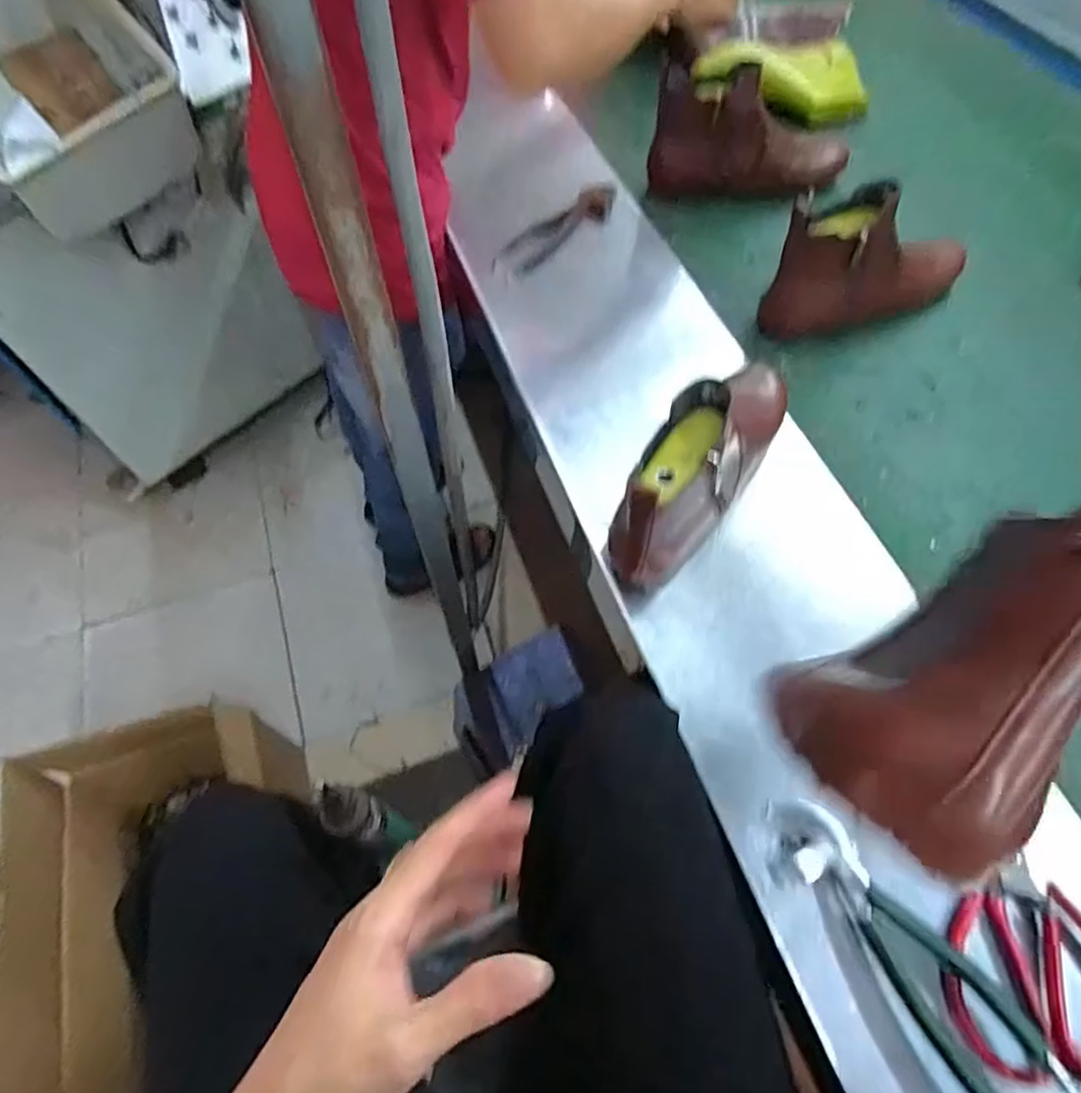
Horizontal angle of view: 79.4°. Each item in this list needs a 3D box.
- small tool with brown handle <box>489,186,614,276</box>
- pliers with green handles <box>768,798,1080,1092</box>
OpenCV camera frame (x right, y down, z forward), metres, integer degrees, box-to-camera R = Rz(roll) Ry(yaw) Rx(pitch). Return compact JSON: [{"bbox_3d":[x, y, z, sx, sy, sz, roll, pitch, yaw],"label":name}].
[{"bbox_3d":[0.021,-0.378,0.771,0.187,0.014,0.048,-41,68,-19],"label":"small tool with brown handle"},{"bbox_3d":[0.219,0.241,0.402,0.053,0.025,0.190,-32,65,-15],"label":"pliers with green handles"}]

